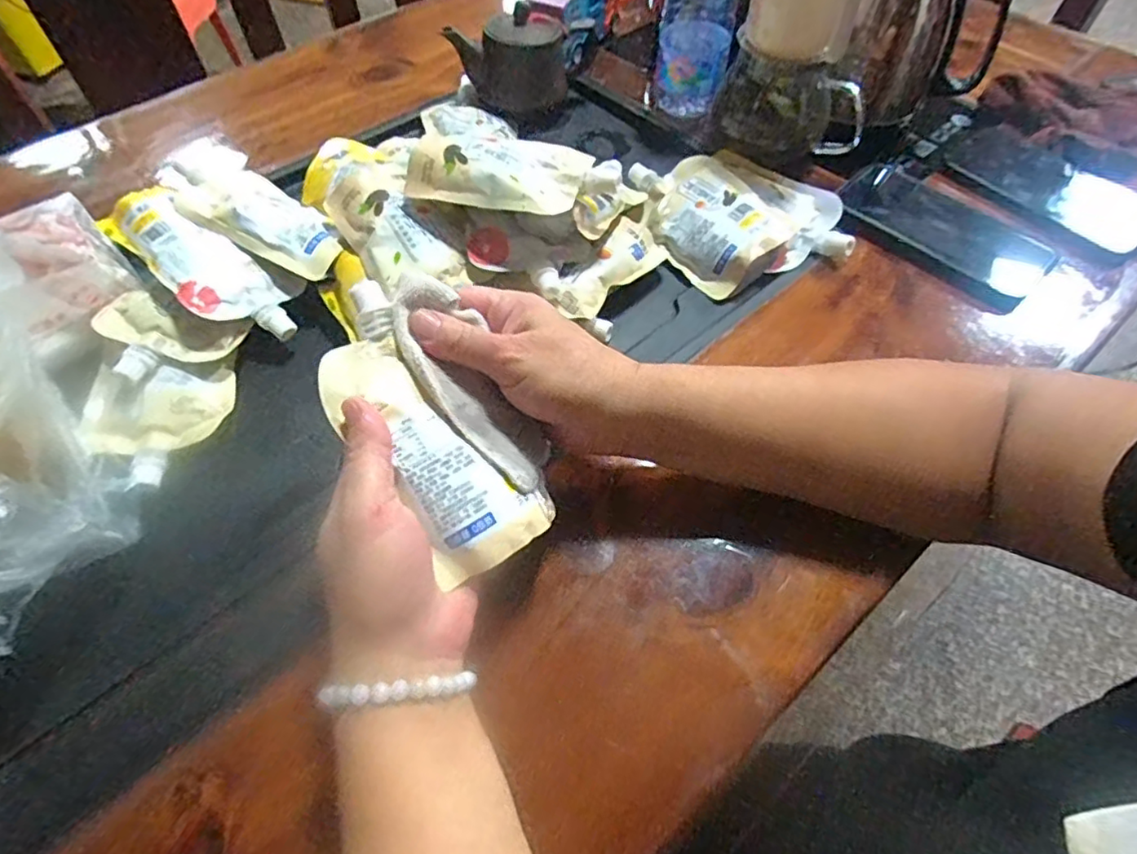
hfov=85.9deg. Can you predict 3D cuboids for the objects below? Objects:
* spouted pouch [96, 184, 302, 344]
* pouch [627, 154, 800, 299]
[{"bbox_3d":[-0.260,-0.115,0.432,0.149,0.019,0.057,39,63,1],"label":"spouted pouch"},{"bbox_3d":[0.110,-0.176,0.506,0.090,0.038,0.153,-31,64,-19],"label":"pouch"}]

